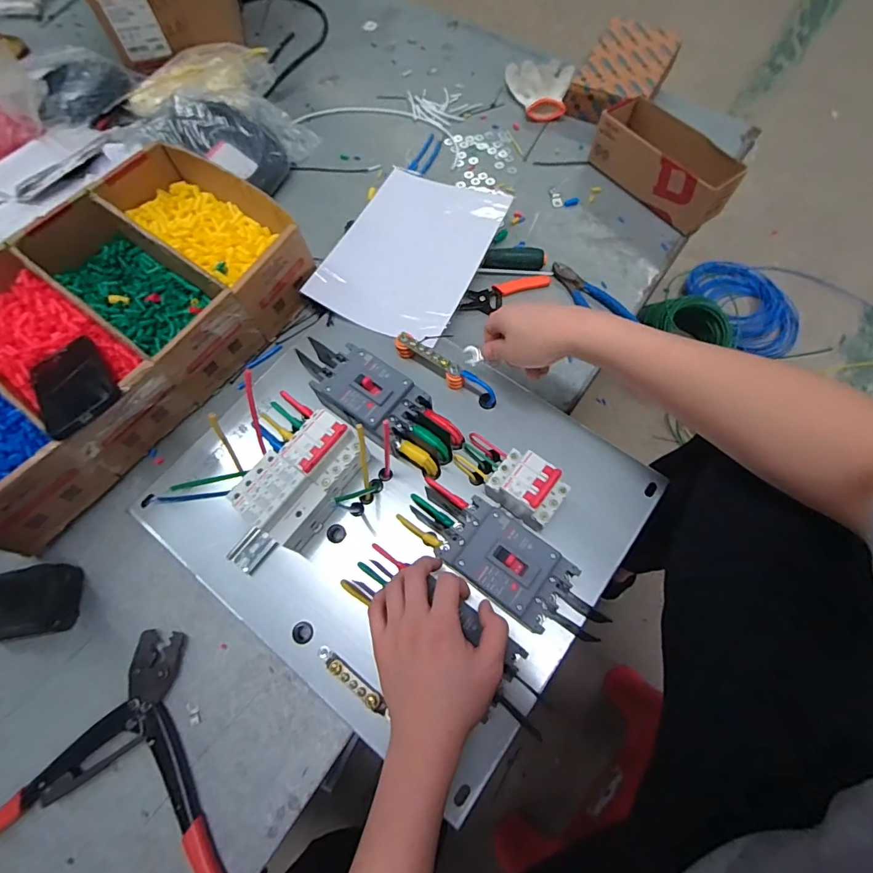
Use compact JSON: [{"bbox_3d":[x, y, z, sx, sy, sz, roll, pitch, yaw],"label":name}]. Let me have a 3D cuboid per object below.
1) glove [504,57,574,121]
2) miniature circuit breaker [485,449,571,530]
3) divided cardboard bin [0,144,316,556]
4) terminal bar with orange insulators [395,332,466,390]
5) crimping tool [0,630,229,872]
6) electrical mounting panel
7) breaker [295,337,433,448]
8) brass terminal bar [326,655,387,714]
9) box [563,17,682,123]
[{"bbox_3d":[0.194,-0.657,0.848,0.114,0.034,0.154,-2,65,-1],"label":"glove"},{"bbox_3d":[0.097,0.059,0.500,0.079,0.077,0.057,35,70,15],"label":"miniature circuit breaker"},{"bbox_3d":[-0.436,-0.138,0.588,0.306,0.112,0.520,37,70,15],"label":"divided cardboard bin"},{"bbox_3d":[-0.009,-0.096,0.590,0.104,0.038,0.018,37,70,15],"label":"terminal bar with orange insulators"},{"bbox_3d":[-0.334,0.355,0.426,0.224,0.021,0.255,-23,68,-10],"label":"crimping tool"},{"bbox_3d":[-0.047,0.058,0.521,0.484,0.096,0.421,35,70,14],"label":"electrical mounting panel"},{"bbox_3d":[-0.100,-0.056,0.556,0.176,0.071,0.080,36,72,14],"label":"breaker"},{"bbox_3d":[-0.081,0.250,0.460,0.075,0.023,0.016,35,70,14],"label":"brass terminal bar"},{"bbox_3d":[0.340,-0.654,0.827,0.136,0.063,0.236,28,68,12],"label":"box"}]

